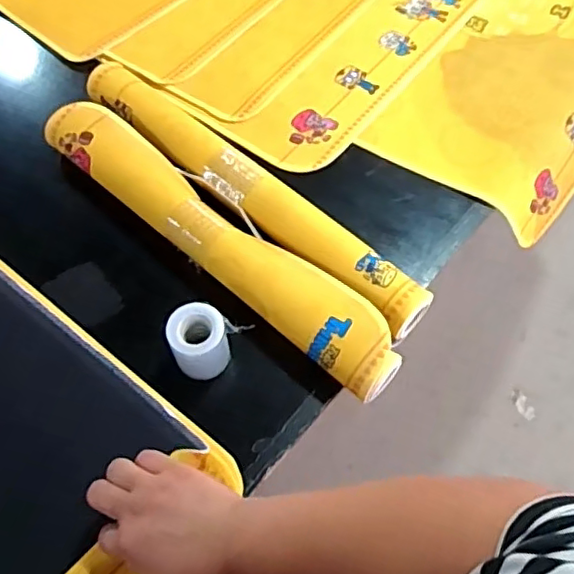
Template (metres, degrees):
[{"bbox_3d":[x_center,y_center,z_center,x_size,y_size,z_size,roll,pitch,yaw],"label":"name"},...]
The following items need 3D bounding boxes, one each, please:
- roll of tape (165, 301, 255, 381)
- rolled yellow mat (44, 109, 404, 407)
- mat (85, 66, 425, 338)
[{"bbox_3d":[-0.081,0.055,0.591,0.059,0.068,0.064,0,61,-1],"label":"roll of tape"},{"bbox_3d":[-0.085,-0.057,0.655,0.493,0.062,0.076,38,67,19],"label":"rolled yellow mat"},{"bbox_3d":[-0.054,-0.112,0.687,0.498,0.054,0.068,38,67,18],"label":"mat"}]

